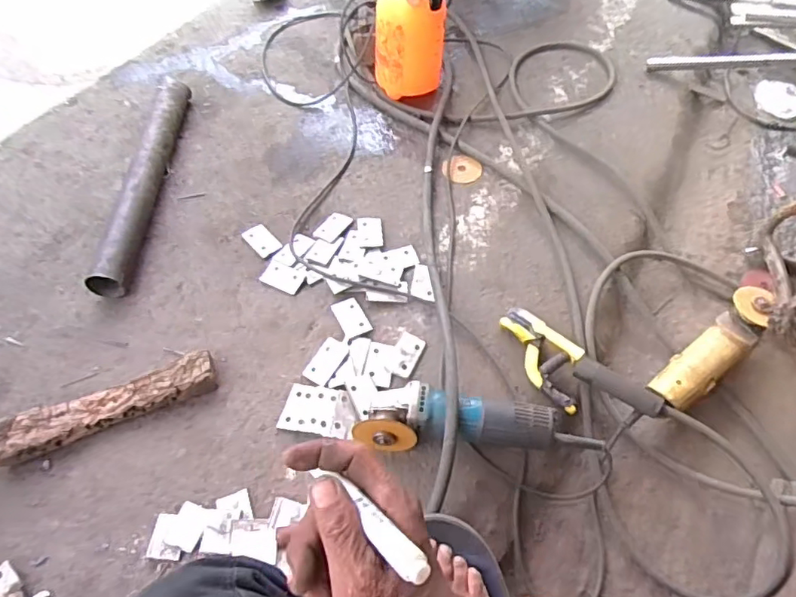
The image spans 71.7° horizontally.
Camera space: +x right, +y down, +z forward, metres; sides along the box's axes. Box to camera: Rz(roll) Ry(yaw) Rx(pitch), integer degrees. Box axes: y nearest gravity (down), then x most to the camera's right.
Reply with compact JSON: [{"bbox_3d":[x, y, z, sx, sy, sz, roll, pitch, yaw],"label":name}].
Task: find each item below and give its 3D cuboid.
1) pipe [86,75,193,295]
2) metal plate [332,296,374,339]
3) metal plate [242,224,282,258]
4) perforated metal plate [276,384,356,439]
[{"bbox_3d":[-0.473,-0.235,1.043,0.055,0.068,0.531,-2,54,4],"label":"pipe"},{"bbox_3d":[-0.073,0.030,0.866,0.042,0.004,0.069,-23,62,-16],"label":"metal plate"},{"bbox_3d":[-0.238,-0.102,0.969,0.042,0.004,0.088,-29,52,-22],"label":"metal plate"},{"bbox_3d":[-0.110,0.157,0.773,0.101,0.004,0.066,6,55,10],"label":"perforated metal plate"}]

